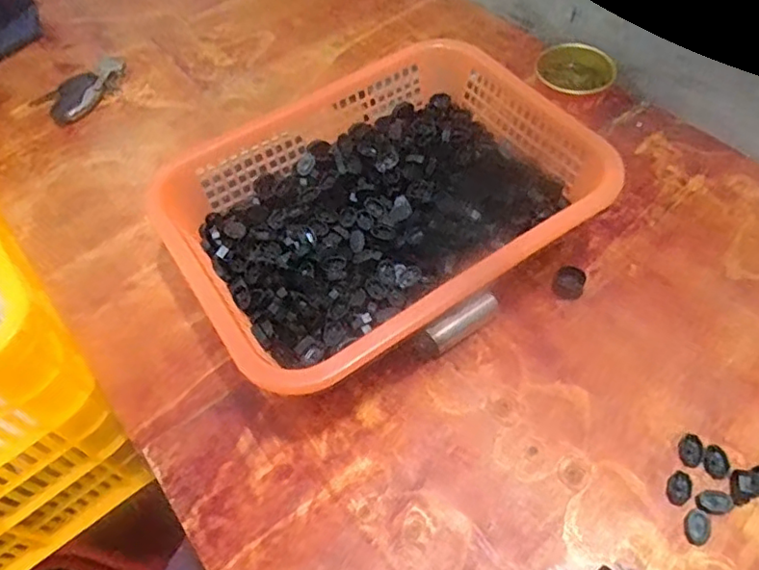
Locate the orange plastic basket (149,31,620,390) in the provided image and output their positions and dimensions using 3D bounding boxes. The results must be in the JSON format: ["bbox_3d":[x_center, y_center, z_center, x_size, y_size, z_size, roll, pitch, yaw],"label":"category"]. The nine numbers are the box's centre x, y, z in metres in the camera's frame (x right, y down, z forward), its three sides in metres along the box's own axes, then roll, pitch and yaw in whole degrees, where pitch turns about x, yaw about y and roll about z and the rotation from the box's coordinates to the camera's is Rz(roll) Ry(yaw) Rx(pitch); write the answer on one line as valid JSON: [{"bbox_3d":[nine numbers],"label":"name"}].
[{"bbox_3d":[0.003,-0.064,0.513,0.336,0.091,0.254,-31,60,-16],"label":"orange plastic basket"}]

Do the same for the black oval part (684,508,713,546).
[{"bbox_3d":[0.213,0.161,0.390,0.016,0.006,0.022,12,58,11],"label":"black oval part"}]

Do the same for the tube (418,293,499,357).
[{"bbox_3d":[0.066,0.031,0.483,0.075,0.024,0.019,-33,61,-18],"label":"tube"}]

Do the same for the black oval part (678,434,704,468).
[{"bbox_3d":[0.223,0.119,0.419,0.015,0.005,0.023,13,58,11],"label":"black oval part"}]

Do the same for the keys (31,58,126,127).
[{"bbox_3d":[-0.346,-0.233,0.696,0.071,0.016,0.111,32,63,22],"label":"keys"}]

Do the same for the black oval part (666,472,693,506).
[{"bbox_3d":[0.208,0.141,0.405,0.015,0.007,0.023,22,60,17],"label":"black oval part"}]

